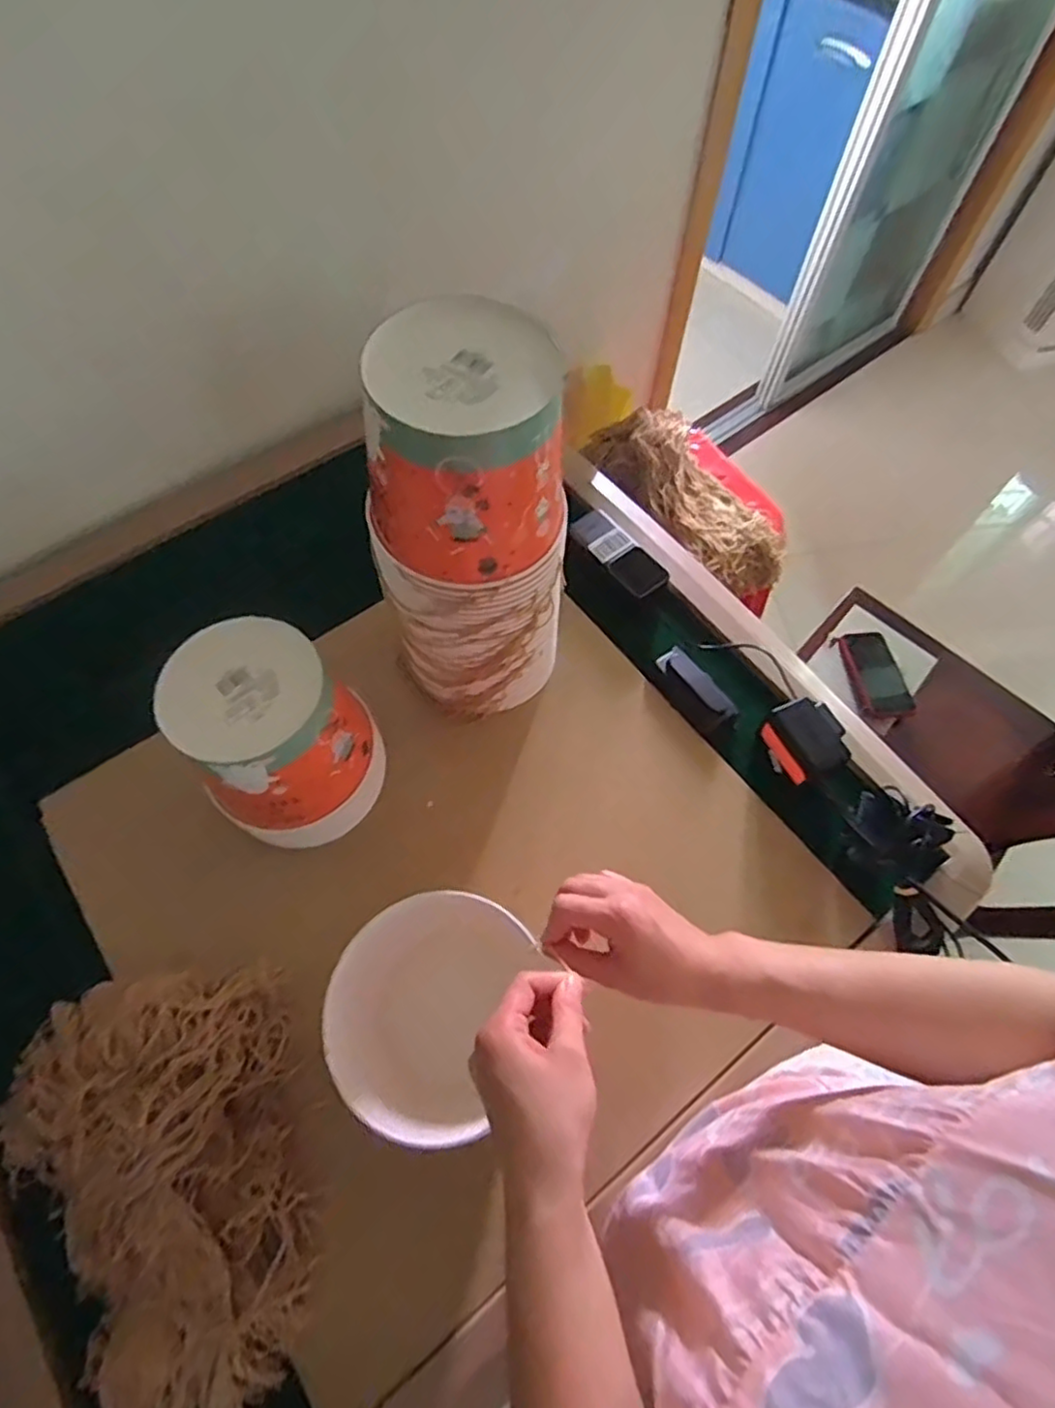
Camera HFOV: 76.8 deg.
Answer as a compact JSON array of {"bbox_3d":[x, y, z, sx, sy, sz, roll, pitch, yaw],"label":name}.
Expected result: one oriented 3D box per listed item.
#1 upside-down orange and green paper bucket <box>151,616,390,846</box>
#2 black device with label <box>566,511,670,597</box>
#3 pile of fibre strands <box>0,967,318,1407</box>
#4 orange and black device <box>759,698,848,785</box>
[{"bbox_3d":[-0.215,0.037,0.610,0.140,0.225,0.134,-31,69,-15],"label":"upside-down orange and green paper bucket"},{"bbox_3d":[0.107,-0.177,0.777,0.054,0.021,0.122,-41,72,-19],"label":"black device with label"},{"bbox_3d":[-0.292,0.370,0.497,0.229,0.074,0.315,-14,65,-8],"label":"pile of fibre strands"},{"bbox_3d":[0.283,0.038,0.679,0.060,0.065,0.078,-28,68,-14],"label":"orange and black device"}]

